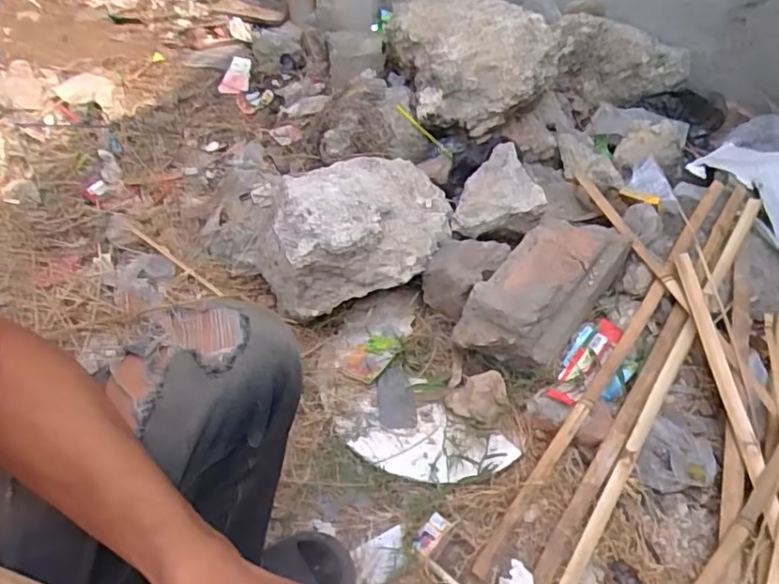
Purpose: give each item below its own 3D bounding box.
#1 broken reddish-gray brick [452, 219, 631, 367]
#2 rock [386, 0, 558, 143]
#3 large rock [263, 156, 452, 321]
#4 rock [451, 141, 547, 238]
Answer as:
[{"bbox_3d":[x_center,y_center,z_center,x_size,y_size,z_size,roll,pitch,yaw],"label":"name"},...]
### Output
[{"bbox_3d":[0.261,-0.002,0.997,0.152,0.129,0.333,33,54,23],"label":"broken reddish-gray brick"},{"bbox_3d":[0.156,-0.551,1.312,0.281,0.182,0.441,-14,51,-16],"label":"rock"},{"bbox_3d":[-0.051,-0.122,1.035,0.345,0.161,0.270,-9,50,-12],"label":"large rock"},{"bbox_3d":[0.189,-0.190,1.129,0.162,0.097,0.161,-8,49,-11],"label":"rock"}]

